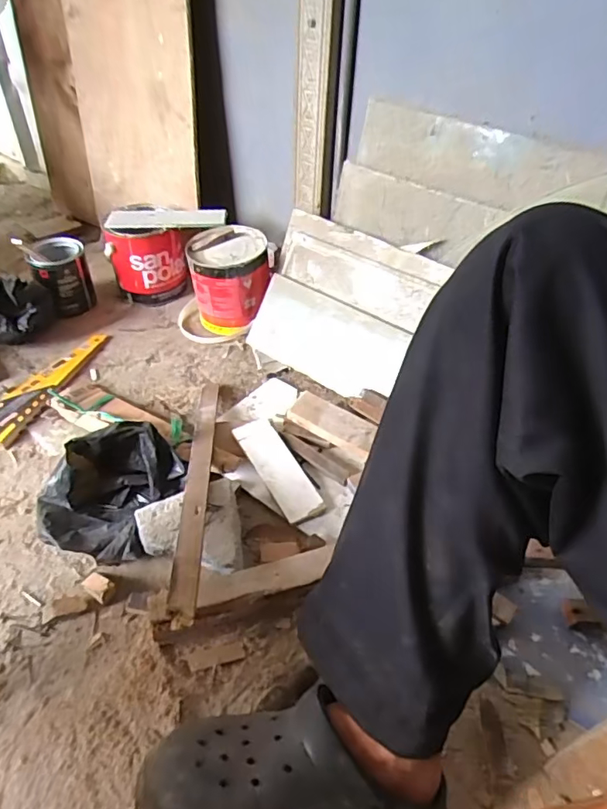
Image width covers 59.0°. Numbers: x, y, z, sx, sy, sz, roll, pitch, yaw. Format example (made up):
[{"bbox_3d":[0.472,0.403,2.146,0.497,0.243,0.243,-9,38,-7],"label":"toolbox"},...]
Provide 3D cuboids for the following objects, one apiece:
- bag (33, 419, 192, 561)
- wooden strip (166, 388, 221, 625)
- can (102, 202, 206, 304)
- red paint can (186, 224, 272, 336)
[{"bbox_3d":[-0.263,0.113,0.731,0.160,0.104,0.178,12,45,11],"label":"bag"},{"bbox_3d":[-0.142,0.091,0.731,0.029,0.014,0.485,-3,31,-4],"label":"wooden strip"},{"bbox_3d":[-0.311,-0.311,1.123,0.170,0.170,0.132,-9,45,-11],"label":"can"},{"bbox_3d":[-0.143,-0.236,1.053,0.148,0.167,0.134,-6,45,-7],"label":"red paint can"}]

